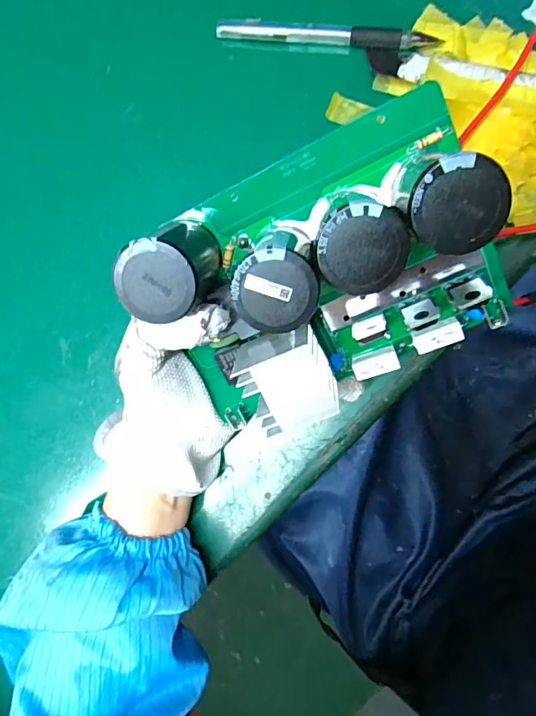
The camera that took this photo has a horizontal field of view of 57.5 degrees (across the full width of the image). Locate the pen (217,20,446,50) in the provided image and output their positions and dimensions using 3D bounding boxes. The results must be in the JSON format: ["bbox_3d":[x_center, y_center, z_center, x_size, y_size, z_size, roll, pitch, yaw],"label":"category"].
[{"bbox_3d":[0.034,-0.193,0.293,0.130,0.007,0.011,9,93,5],"label":"pen"}]

